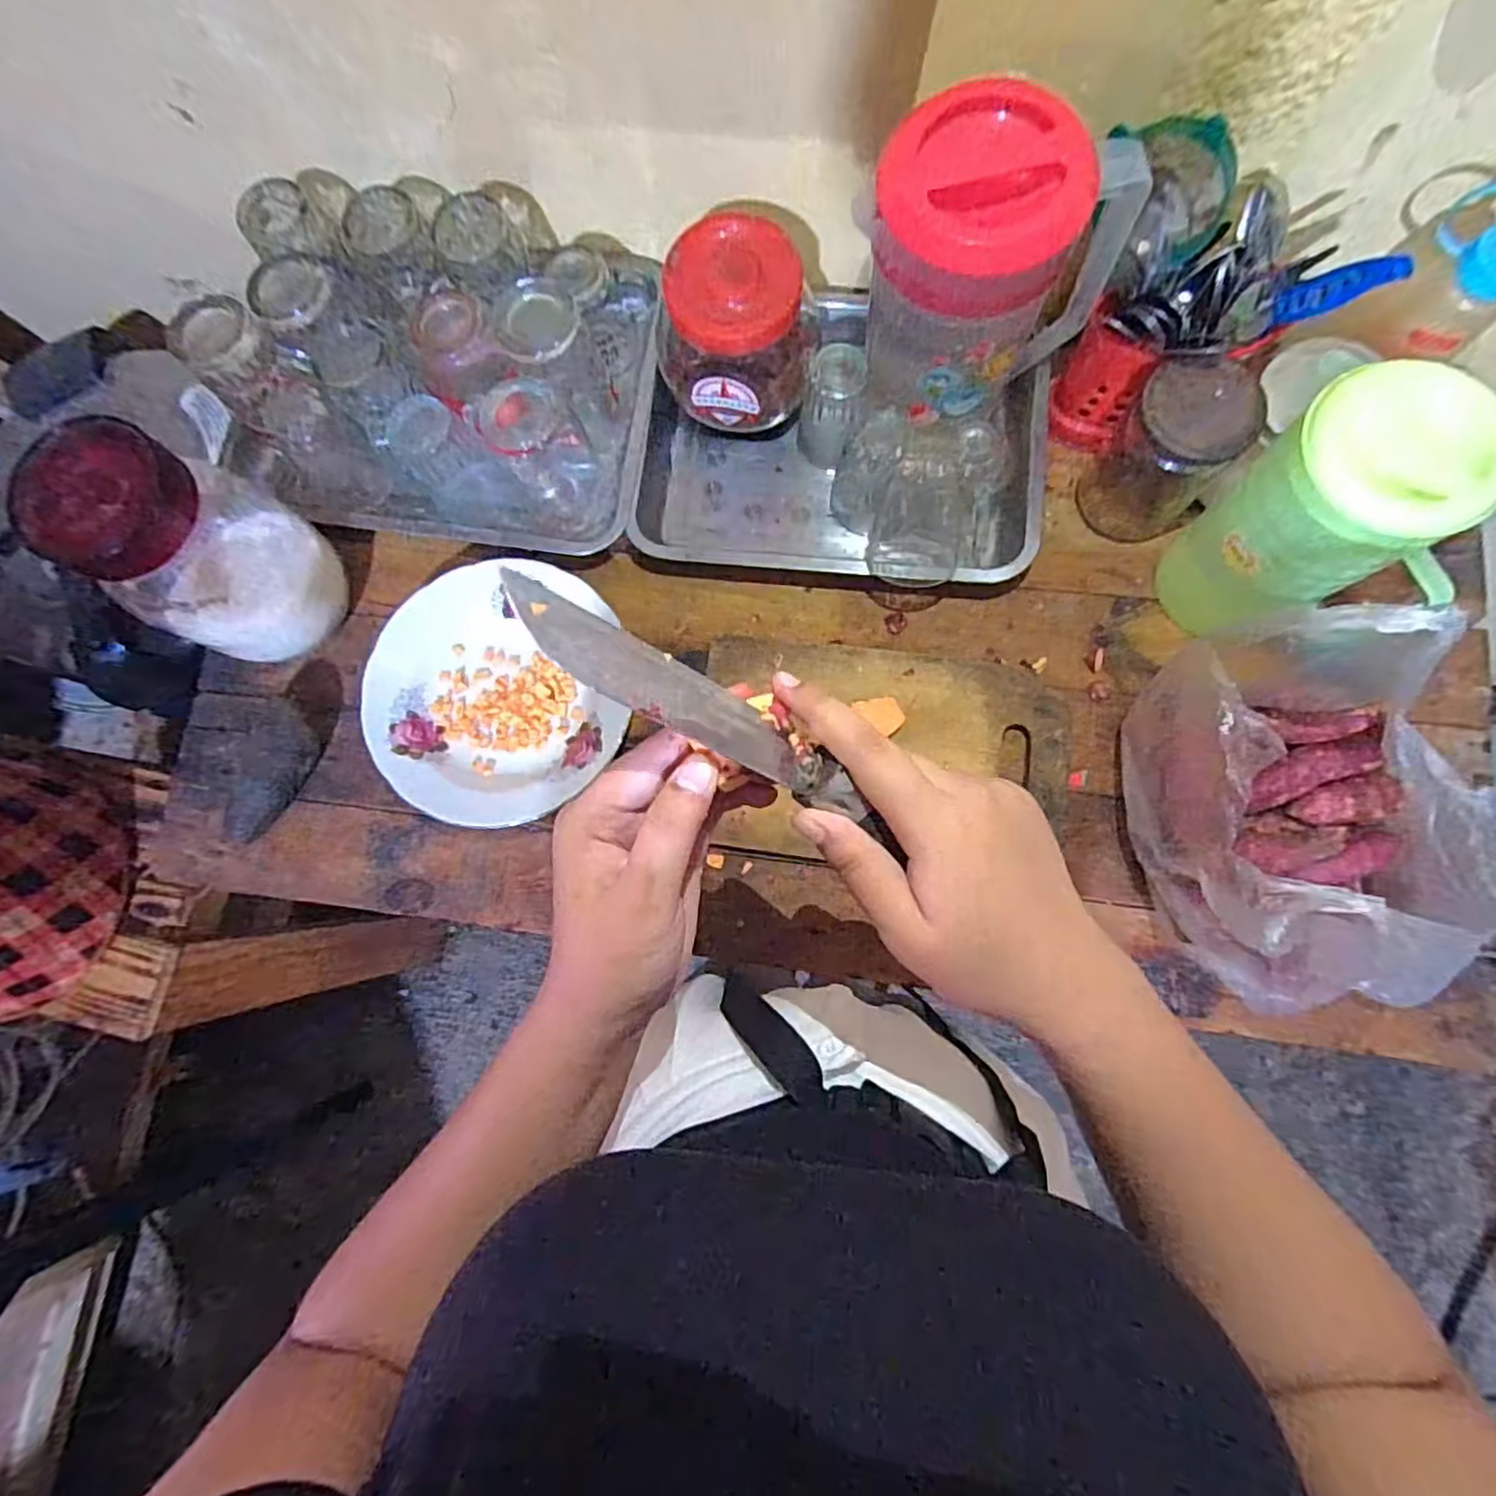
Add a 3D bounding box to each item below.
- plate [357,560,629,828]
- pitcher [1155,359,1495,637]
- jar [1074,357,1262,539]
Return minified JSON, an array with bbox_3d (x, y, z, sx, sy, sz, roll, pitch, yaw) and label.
[{"bbox_3d":[-0.207,-0.052,0.592,0.210,0.038,0.210,-1,81,3],"label":"plate"},{"bbox_3d":[0.378,-0.145,0.477,0.119,0.203,0.086,37,84,8],"label":"pitcher"},{"bbox_3d":[0.322,-0.221,0.541,0.073,0.126,0.085,-41,81,-4],"label":"jar"}]

